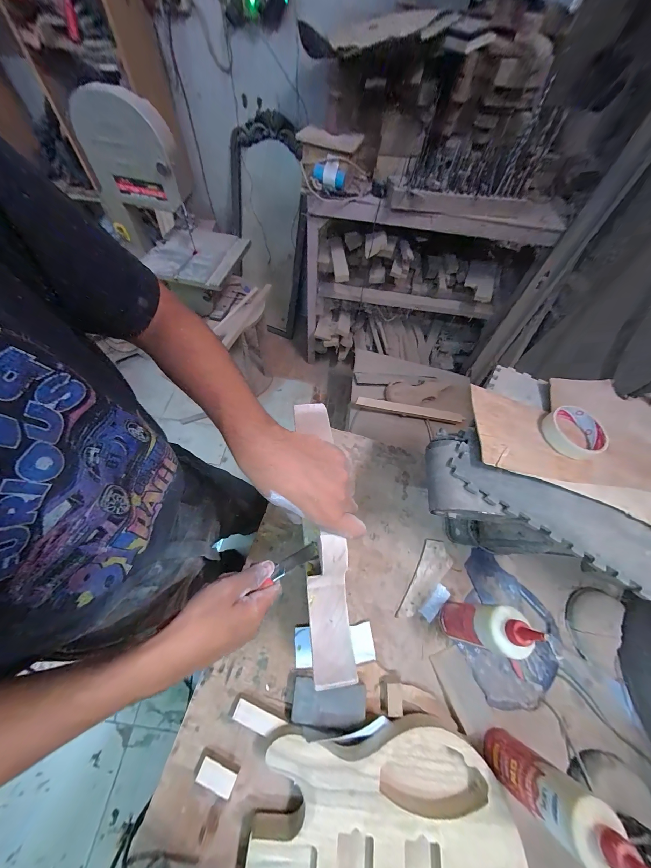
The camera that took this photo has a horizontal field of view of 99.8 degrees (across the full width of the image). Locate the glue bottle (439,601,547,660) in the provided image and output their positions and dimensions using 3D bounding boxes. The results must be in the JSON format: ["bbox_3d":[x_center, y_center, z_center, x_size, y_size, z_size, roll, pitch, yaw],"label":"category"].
[{"bbox_3d":[0.254,0.318,0.458,0.052,0.218,0.062,11,62,2],"label":"glue bottle"}]

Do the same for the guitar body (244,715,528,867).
[{"bbox_3d":[0.084,0.608,0.372,0.377,0.043,0.311,-3,62,-5],"label":"guitar body"}]

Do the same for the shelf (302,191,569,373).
[{"bbox_3d":[0.370,-0.717,1.347,0.940,0.792,0.305,6,62,-1],"label":"shelf"}]

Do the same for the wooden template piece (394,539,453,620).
[{"bbox_3d":[0.216,0.313,0.583,0.065,0.010,0.172,29,64,12],"label":"wooden template piece"}]

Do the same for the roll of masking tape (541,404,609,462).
[{"bbox_3d":[0.392,-0.004,0.433,0.087,0.022,0.088,2,62,-3],"label":"roll of masking tape"}]

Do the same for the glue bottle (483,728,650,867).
[{"bbox_3d":[0.300,0.483,0.367,0.054,0.217,0.064,33,65,13],"label":"glue bottle"}]

